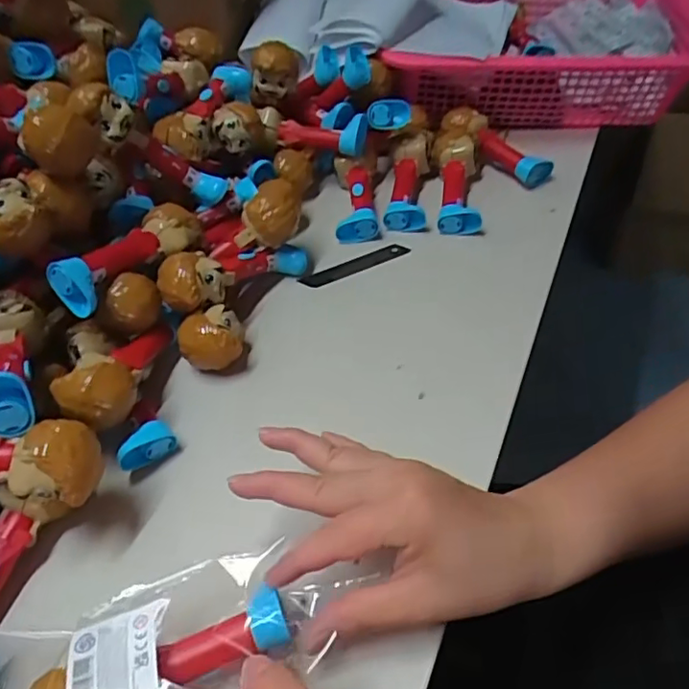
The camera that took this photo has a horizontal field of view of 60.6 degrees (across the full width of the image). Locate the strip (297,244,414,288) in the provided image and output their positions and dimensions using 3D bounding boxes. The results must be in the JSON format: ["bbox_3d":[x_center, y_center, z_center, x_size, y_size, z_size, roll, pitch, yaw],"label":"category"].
[{"bbox_3d":[0.009,-0.069,0.516,0.100,0.004,0.022,-20,48,-13],"label":"strip"}]

